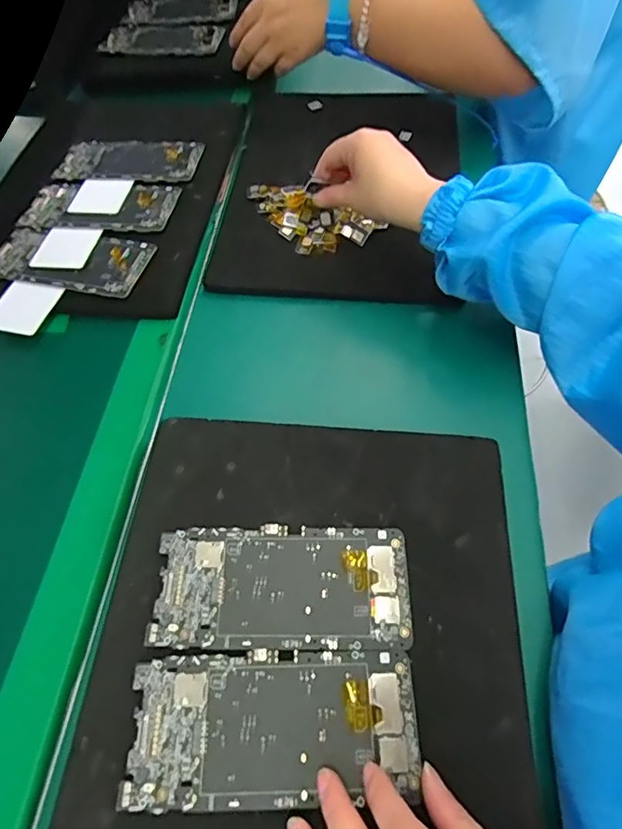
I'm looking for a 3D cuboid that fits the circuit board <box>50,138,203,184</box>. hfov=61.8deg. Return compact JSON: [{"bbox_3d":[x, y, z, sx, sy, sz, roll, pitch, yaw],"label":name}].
[{"bbox_3d":[-0.203,-0.286,0.581,0.154,0.004,0.073,4,59,7],"label":"circuit board"}]

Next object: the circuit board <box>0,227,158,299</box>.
[{"bbox_3d":[-0.234,-0.151,0.501,0.155,0.004,0.074,11,60,11],"label":"circuit board"}]

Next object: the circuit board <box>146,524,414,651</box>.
[{"bbox_3d":[-0.017,0.104,0.321,0.152,0.006,0.071,-1,58,4],"label":"circuit board"}]

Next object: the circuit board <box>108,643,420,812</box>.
[{"bbox_3d":[-0.020,0.168,0.282,0.151,0.005,0.068,-4,58,2],"label":"circuit board"}]

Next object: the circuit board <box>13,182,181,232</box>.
[{"bbox_3d":[-0.218,-0.220,0.540,0.158,0.005,0.078,3,59,6],"label":"circuit board"}]

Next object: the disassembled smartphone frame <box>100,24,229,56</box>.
[{"bbox_3d":[-0.197,-0.498,0.691,0.151,0.008,0.085,4,59,4],"label":"disassembled smartphone frame"}]

